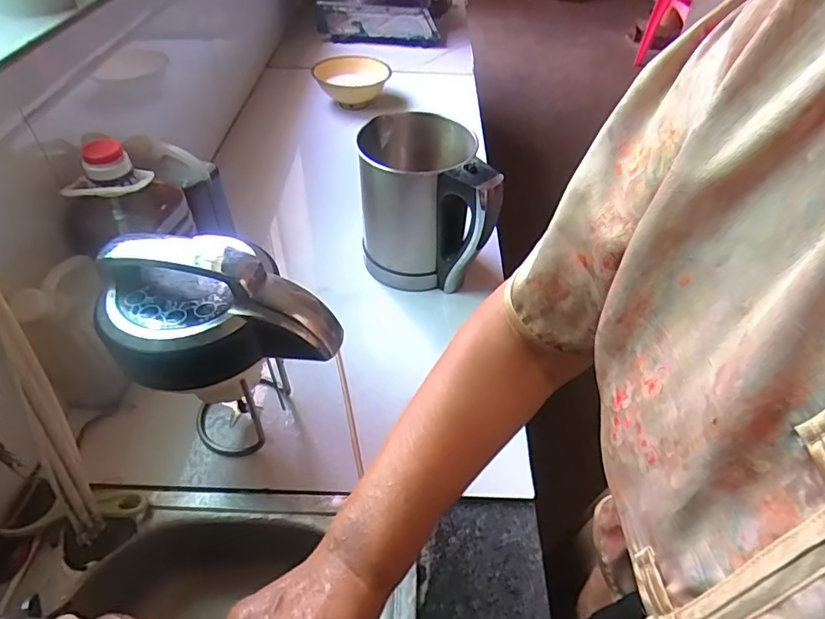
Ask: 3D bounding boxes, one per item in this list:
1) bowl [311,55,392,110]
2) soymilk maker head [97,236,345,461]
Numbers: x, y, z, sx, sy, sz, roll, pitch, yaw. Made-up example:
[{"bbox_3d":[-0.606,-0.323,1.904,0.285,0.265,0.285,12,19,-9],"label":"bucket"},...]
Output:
[{"bbox_3d":[-0.146,-0.553,1.250,0.178,0.086,0.165,1,43,0],"label":"bowl"},{"bbox_3d":[-0.177,-0.006,0.458,0.202,0.101,0.104,-5,43,-6],"label":"soymilk maker head"}]

